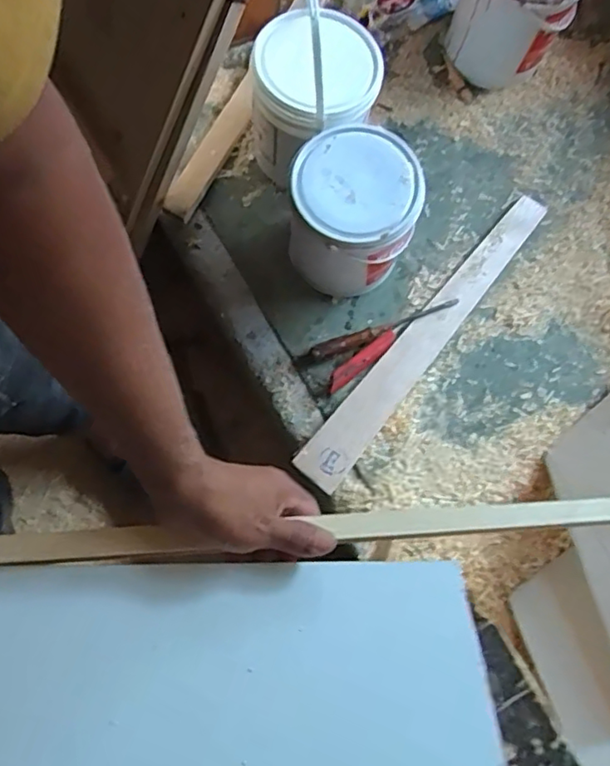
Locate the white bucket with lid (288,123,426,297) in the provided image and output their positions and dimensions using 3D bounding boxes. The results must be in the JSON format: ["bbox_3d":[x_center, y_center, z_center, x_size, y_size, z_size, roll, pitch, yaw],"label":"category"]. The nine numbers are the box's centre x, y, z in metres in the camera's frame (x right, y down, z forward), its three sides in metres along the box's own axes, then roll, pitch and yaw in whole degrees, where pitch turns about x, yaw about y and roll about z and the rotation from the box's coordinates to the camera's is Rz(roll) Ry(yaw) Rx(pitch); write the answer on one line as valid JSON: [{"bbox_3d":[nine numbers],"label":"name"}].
[{"bbox_3d":[0.067,-0.242,0.879,0.168,0.195,0.174,1,75,-4],"label":"white bucket with lid"}]

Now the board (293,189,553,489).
[{"bbox_3d":[0.189,-0.081,0.935,0.071,0.013,0.579,37,79,12],"label":"board"}]

